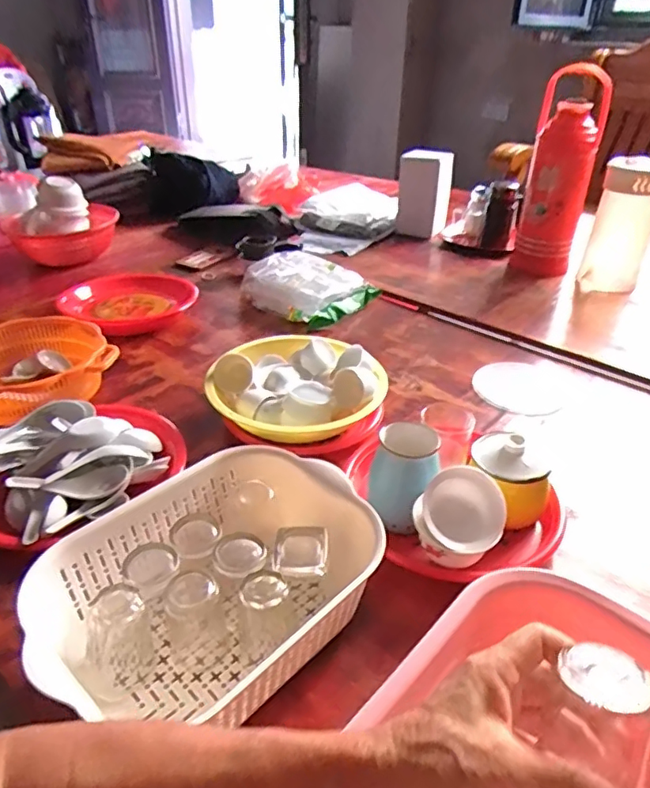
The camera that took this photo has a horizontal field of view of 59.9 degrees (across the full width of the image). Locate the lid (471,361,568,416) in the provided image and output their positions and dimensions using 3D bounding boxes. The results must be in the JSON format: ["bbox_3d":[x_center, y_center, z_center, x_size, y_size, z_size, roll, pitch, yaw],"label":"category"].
[{"bbox_3d":[0.320,-0.013,0.927,0.141,0.016,0.148,0,32,0],"label":"lid"}]

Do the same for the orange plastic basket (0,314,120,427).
[{"bbox_3d":[-0.462,-0.039,0.887,0.227,0.081,0.222,-20,38,-29],"label":"orange plastic basket"}]

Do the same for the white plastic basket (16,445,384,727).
[{"bbox_3d":[-0.099,0.183,0.523,0.219,0.106,0.298,27,41,35],"label":"white plastic basket"}]

